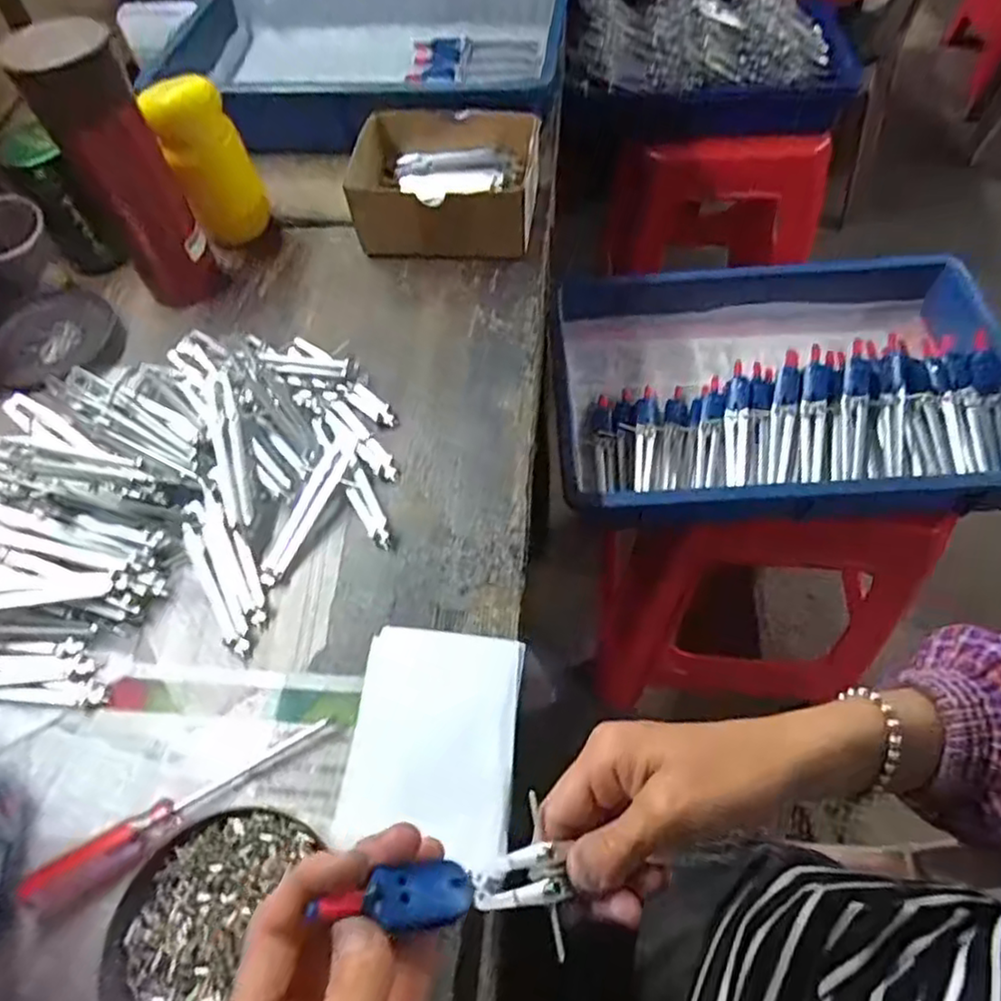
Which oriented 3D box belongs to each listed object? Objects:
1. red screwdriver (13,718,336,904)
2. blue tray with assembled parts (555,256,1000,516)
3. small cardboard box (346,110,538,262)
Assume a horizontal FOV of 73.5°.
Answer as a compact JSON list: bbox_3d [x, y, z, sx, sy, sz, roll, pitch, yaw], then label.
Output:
[{"bbox_3d":[-0.180,0.172,0.377,0.174,0.018,0.018,-28,59,-13],"label":"red screwdriver"},{"bbox_3d":[0.285,-0.108,0.672,0.425,0.079,0.285,-3,57,3],"label":"blue tray with assembled parts"},{"bbox_3d":[-0.047,-0.288,0.626,0.155,0.075,0.130,4,57,7],"label":"small cardboard box"}]

